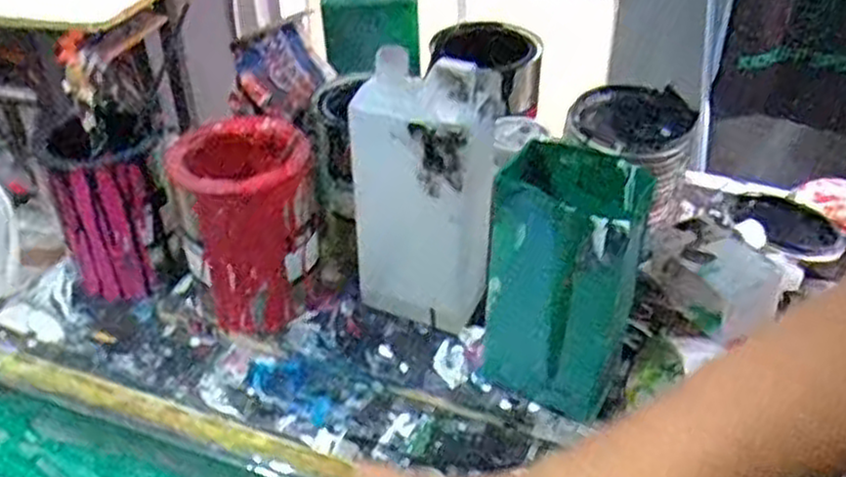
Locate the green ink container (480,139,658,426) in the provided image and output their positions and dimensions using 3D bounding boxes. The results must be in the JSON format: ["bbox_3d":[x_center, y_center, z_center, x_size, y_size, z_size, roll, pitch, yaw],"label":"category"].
[{"bbox_3d":[0.096,0.030,0.538,0.095,0.181,0.063,12,39,16],"label":"green ink container"}]

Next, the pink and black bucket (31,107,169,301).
[{"bbox_3d":[-0.269,-0.030,0.685,0.095,0.145,0.092,-10,38,-12],"label":"pink and black bucket"}]

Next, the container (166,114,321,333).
[{"bbox_3d":[-0.141,-0.002,0.642,0.102,0.160,0.103,-15,39,-19],"label":"container"}]

